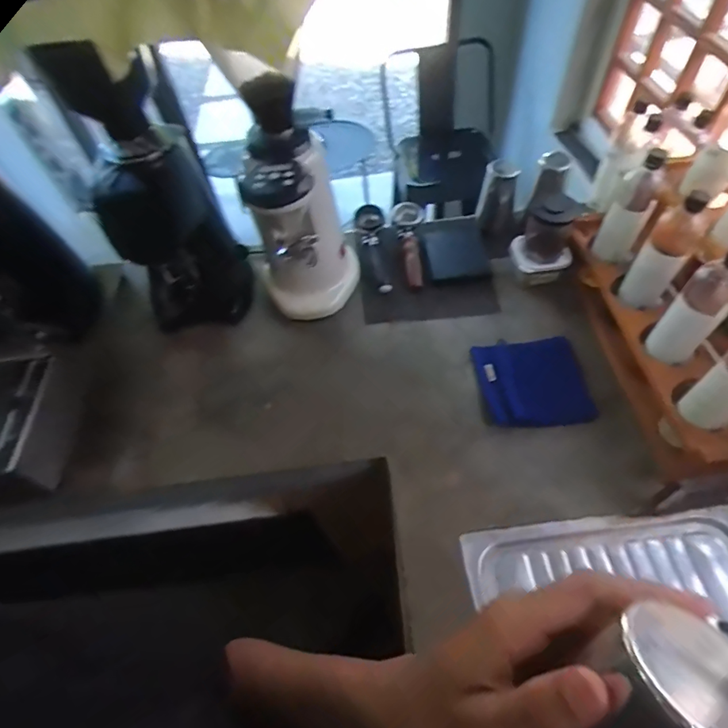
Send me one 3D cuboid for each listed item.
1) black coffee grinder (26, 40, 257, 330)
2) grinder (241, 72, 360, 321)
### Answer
[{"bbox_3d":[-0.394,-0.313,0.902,0.214,0.491,0.264,-19,56,-8],"label":"black coffee grinder"},{"bbox_3d":[-0.113,-0.262,0.829,0.156,0.393,0.181,-3,56,3],"label":"grinder"}]

